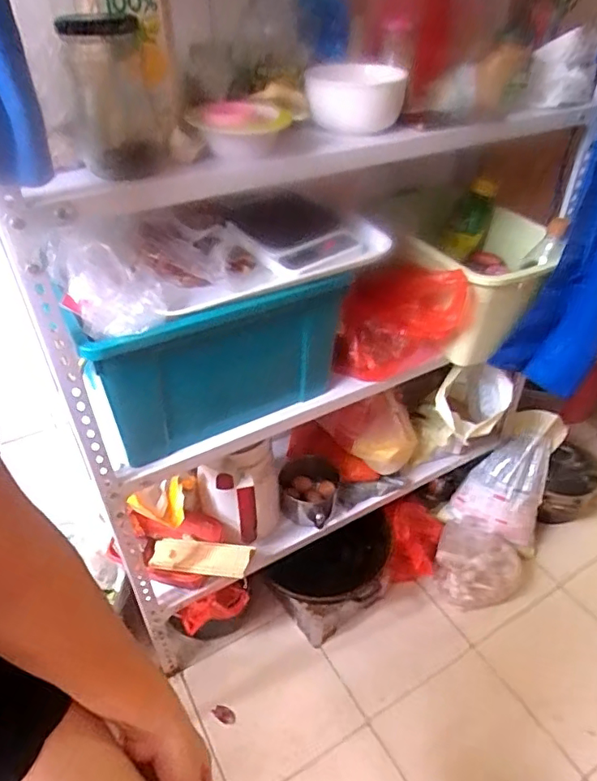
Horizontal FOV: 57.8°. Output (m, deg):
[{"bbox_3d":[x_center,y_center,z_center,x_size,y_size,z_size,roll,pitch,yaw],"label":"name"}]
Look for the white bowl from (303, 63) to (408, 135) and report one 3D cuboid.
[{"bbox_3d":[0.077,-0.424,0.786,0.126,0.077,0.148,-1,37,-2],"label":"white bowl"}]

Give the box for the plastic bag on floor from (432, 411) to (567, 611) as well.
[{"bbox_3d":[0.498,0.292,1.365,0.228,0.149,0.513,23,76,27],"label":"plastic bag on floor"}]

